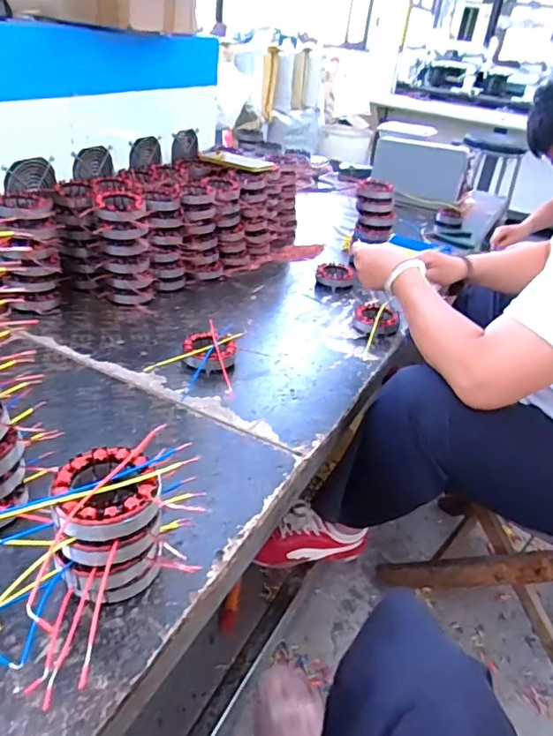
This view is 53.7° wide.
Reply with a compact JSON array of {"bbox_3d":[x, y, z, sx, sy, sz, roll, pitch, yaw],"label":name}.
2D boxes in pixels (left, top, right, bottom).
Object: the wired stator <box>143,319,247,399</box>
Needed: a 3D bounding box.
[{"bbox_3d":[-0.121,-0.021,0.850,0.130,0.037,0.193,8,32,0],"label":"wired stator"}]

